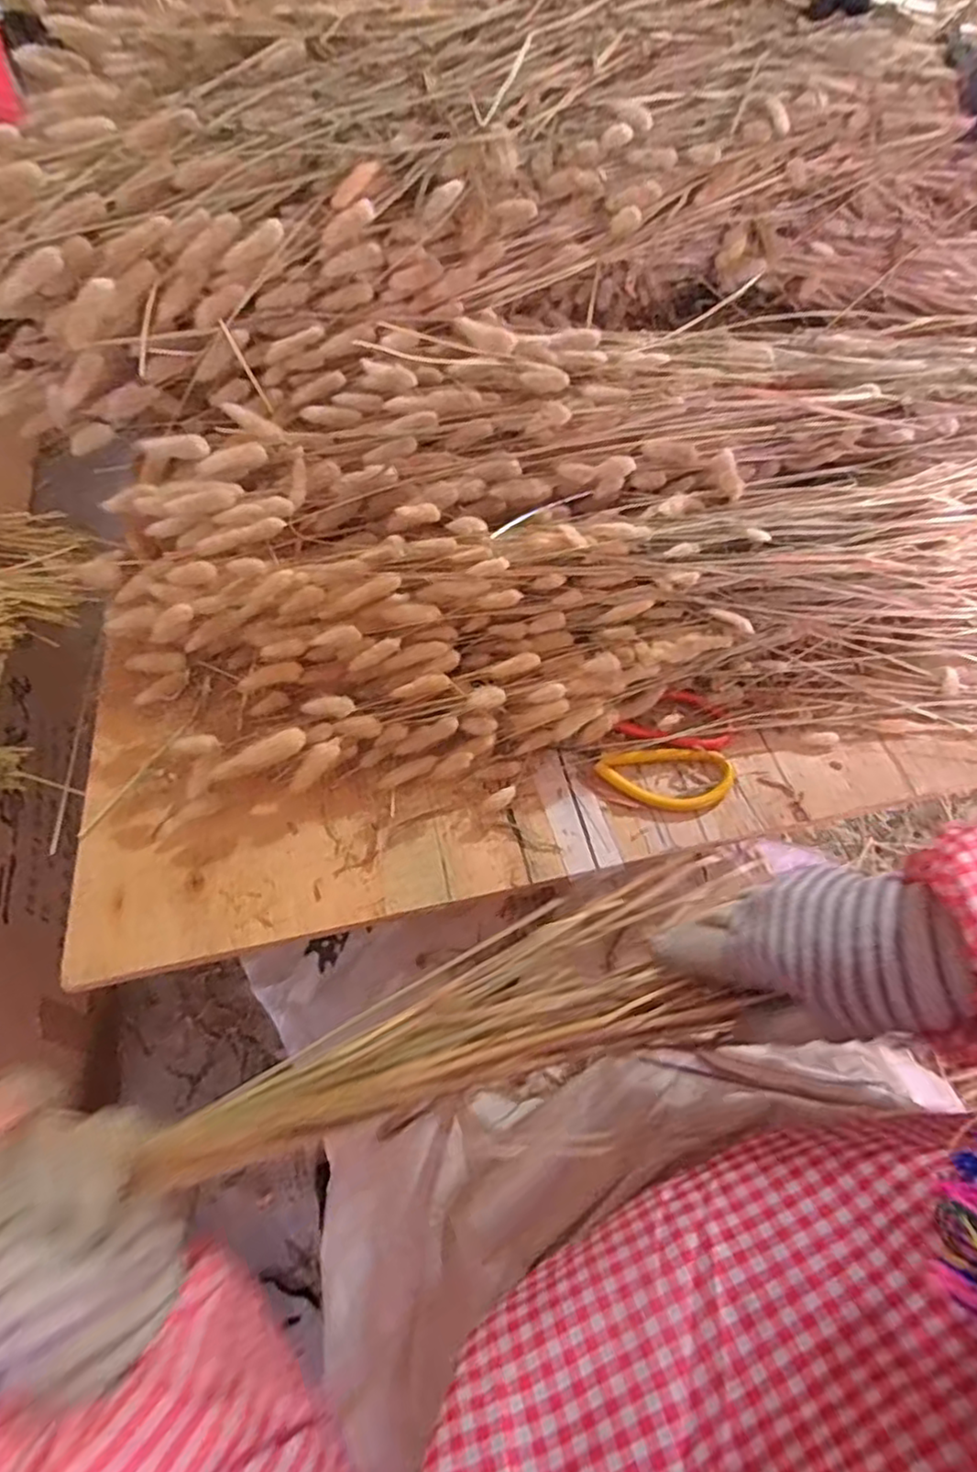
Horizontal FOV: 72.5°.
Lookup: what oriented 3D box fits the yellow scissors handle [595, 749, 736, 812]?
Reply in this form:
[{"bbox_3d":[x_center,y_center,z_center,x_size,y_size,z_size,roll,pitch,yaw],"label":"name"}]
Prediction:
[{"bbox_3d":[0.128,0.031,0.477,0.097,0.007,0.047,0,57,3],"label":"yellow scissors handle"}]

